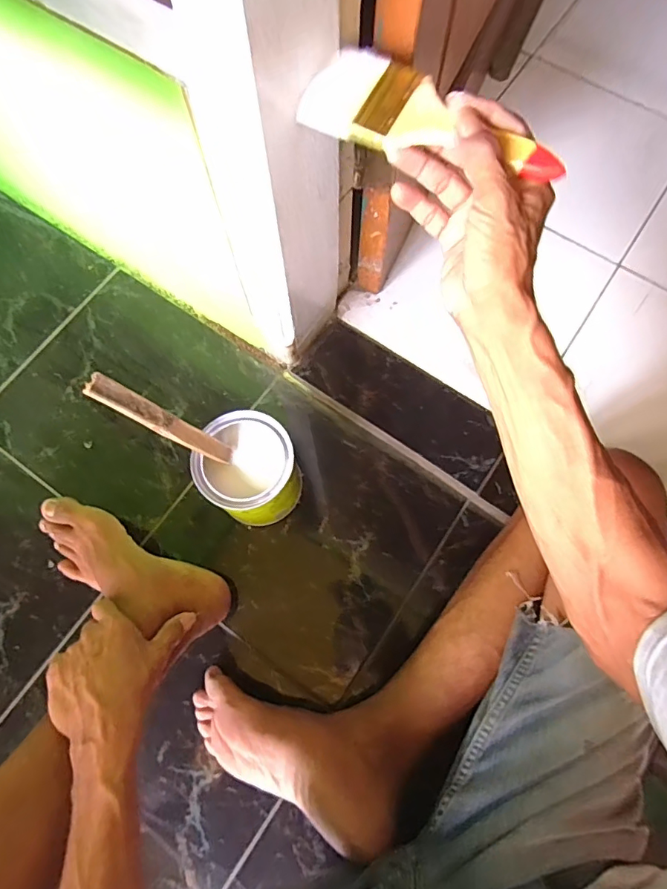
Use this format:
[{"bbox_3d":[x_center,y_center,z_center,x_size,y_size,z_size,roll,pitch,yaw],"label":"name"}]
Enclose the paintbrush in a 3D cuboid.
[{"bbox_3d":[0.065,-0.217,0.322,0.179,0.025,0.063,27,75,12],"label":"paintbrush"}]

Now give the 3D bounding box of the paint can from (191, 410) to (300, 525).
[{"bbox_3d":[-0.091,0.035,0.554,0.102,0.122,0.104,0,73,1],"label":"paint can"}]

